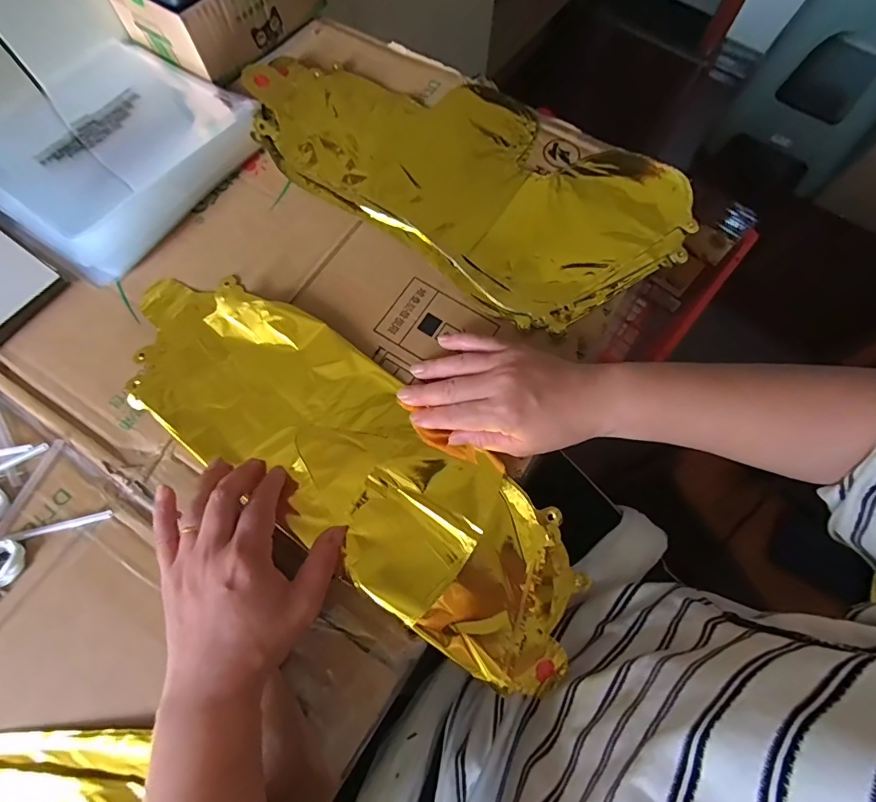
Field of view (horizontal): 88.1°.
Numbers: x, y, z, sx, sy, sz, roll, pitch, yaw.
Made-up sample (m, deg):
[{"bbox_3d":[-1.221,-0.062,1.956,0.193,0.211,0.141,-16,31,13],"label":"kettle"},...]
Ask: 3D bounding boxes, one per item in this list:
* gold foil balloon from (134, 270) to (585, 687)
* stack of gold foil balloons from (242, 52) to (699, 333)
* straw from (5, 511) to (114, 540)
[{"bbox_3d":[-0.075,0.043,0.362,0.431,0.031,0.137,38,75,9],"label":"gold foil balloon"},{"bbox_3d":[0.020,-0.234,0.443,0.426,0.015,0.216,37,74,10],"label":"stack of gold foil balloons"},{"bbox_3d":[-0.275,0.091,0.330,0.071,0.004,0.006,-13,73,-6],"label":"straw"}]

